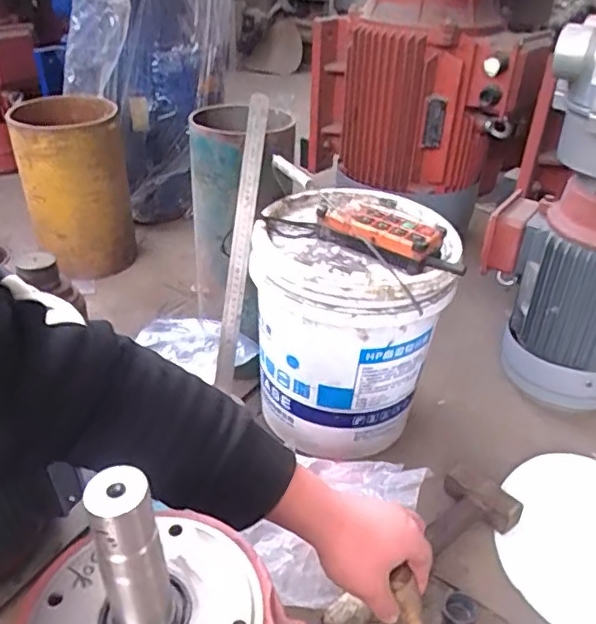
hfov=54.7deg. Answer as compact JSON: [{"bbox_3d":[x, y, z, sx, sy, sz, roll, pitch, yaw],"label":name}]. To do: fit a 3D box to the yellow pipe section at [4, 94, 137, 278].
[{"bbox_3d":[-0.479,-0.275,1.258,0.205,0.322,0.246,-7,36,-14],"label":"yellow pipe section"}]

